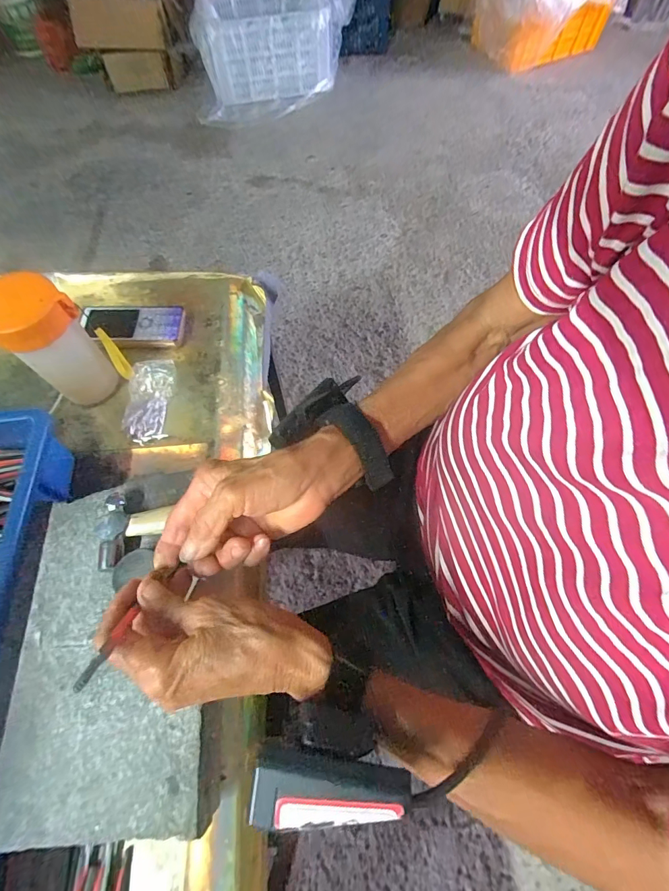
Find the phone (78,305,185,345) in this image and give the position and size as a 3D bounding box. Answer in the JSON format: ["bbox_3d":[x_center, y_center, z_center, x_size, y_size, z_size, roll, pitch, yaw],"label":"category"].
[{"bbox_3d":[-0.247,-0.146,0.490,0.119,0.018,0.058,2,65,3],"label":"phone"}]

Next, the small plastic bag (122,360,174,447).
[{"bbox_3d":[-0.207,-0.049,0.440,0.046,0.025,0.090,4,63,2],"label":"small plastic bag"}]

